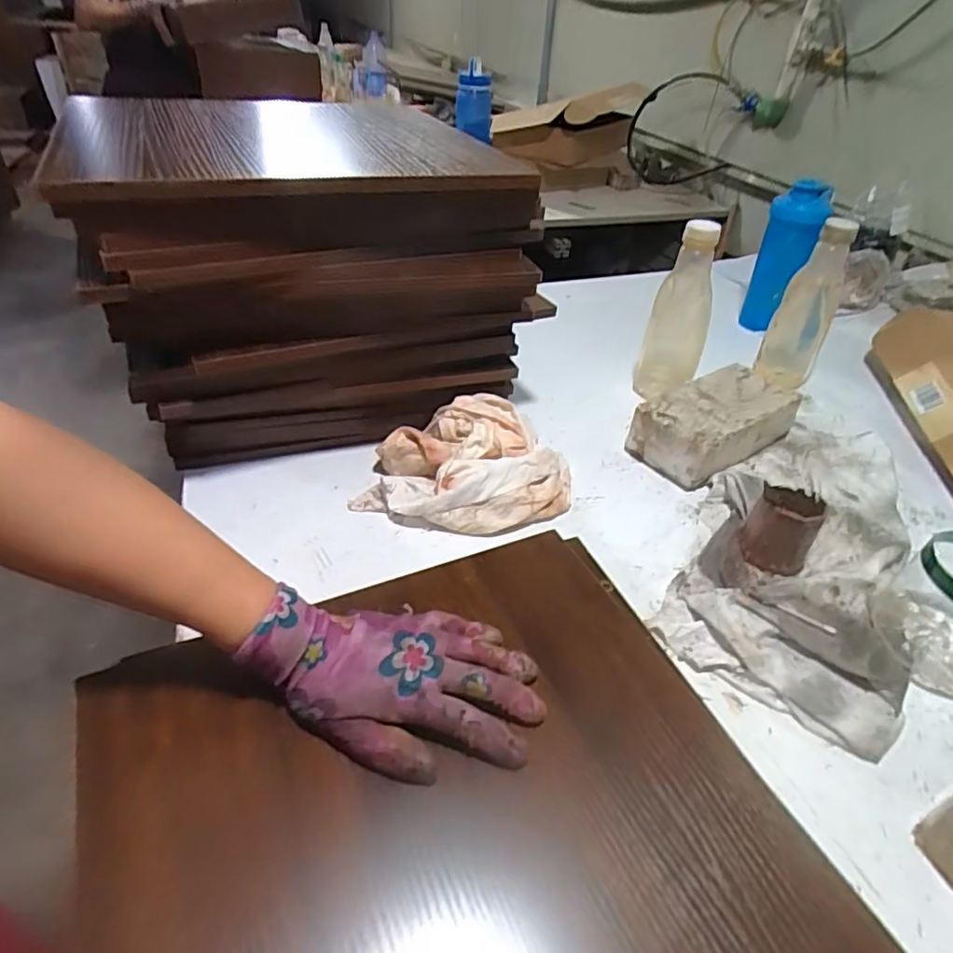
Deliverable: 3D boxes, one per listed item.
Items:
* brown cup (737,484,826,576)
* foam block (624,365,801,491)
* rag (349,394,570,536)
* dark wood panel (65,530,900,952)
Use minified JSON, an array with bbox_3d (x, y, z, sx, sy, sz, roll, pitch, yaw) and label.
[{"bbox_3d":[0.292,0.049,0.574,0.060,0.076,0.057,4,40,-3],"label":"brown cup"},{"bbox_3d":[0.287,-0.065,0.723,0.196,0.072,0.106,-23,47,-30],"label":"foam block"},{"bbox_3d":[-0.008,-0.016,0.628,0.211,0.068,0.154,10,38,8],"label":"rag"},{"bbox_3d":[-0.016,0.193,0.351,0.380,0.013,0.338,-15,43,-22],"label":"dark wood panel"}]

